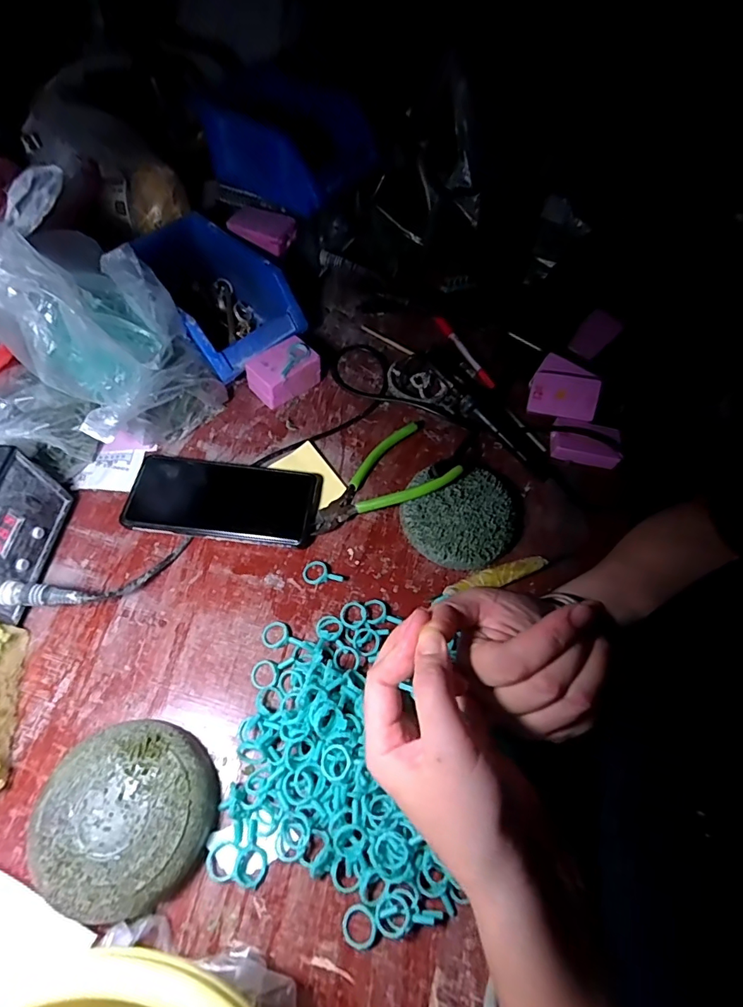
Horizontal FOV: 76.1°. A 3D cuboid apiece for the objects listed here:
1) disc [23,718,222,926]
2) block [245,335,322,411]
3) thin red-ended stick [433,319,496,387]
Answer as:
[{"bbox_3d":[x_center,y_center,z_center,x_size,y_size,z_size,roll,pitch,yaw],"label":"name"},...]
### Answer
[{"bbox_3d":[-0.156,0.198,0.306,0.100,0.033,0.102,3,61,-5],"label":"disc"},{"bbox_3d":[-0.093,-0.138,0.505,0.071,0.042,0.049,-35,69,-22],"label":"block"},{"bbox_3d":[0.110,-0.180,0.560,0.014,0.008,0.117,-22,66,-17],"label":"thin red-ended stick"}]

